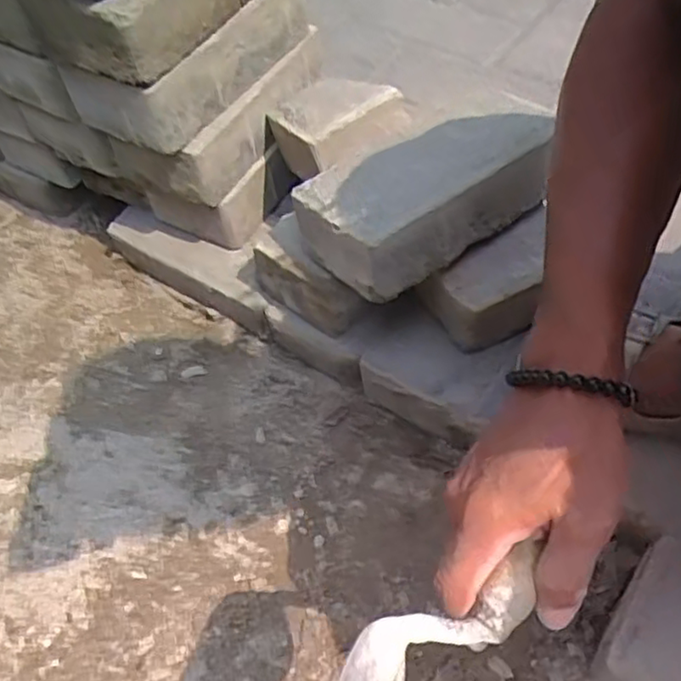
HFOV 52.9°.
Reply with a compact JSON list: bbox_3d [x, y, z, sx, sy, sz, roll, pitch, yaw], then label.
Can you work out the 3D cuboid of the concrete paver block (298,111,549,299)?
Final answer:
[{"bbox_3d":[0.068,-0.119,0.543,0.191,0.065,0.105,-32,57,-18],"label":"concrete paver block"}]

